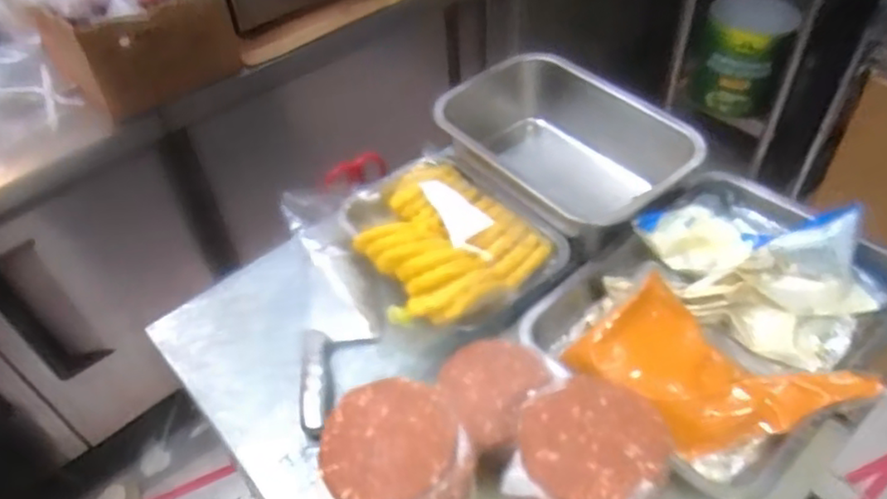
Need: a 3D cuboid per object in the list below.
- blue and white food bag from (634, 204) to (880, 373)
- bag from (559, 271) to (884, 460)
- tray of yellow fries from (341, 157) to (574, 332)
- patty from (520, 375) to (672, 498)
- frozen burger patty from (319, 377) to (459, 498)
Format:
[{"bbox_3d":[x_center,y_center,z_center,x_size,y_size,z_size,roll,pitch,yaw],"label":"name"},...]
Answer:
[{"bbox_3d":[0.322,0.009,0.687,0.237,0.091,0.168,17,51,20],"label":"blue and white food bag"},{"bbox_3d":[0.244,0.120,0.620,0.239,0.062,0.120,29,56,28],"label":"bag"},{"bbox_3d":[-0.007,-0.019,0.778,0.215,0.073,0.252,-29,51,-21],"label":"tray of yellow fries"},{"bbox_3d":[0.111,0.144,0.503,0.103,0.017,0.101,-2,47,3],"label":"patty"},{"bbox_3d":[-0.043,0.148,0.520,0.104,0.021,0.094,-14,47,-8],"label":"frozen burger patty"}]

